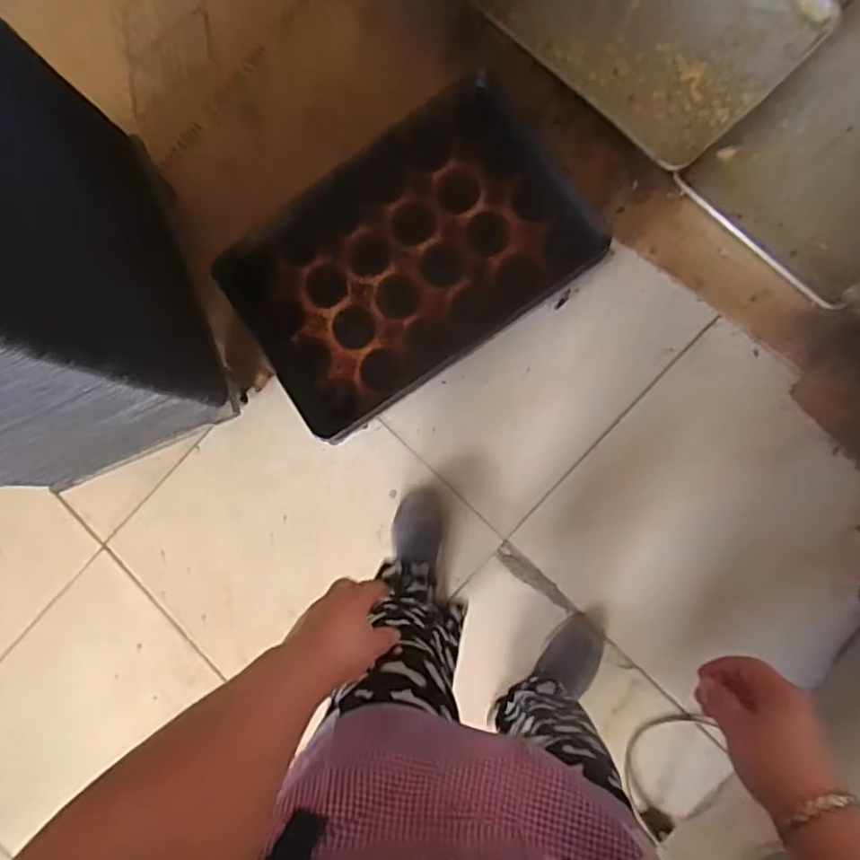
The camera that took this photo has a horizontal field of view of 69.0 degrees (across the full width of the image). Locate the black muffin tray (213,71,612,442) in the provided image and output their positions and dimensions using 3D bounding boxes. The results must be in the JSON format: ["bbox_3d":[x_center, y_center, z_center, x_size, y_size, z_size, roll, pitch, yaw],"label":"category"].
[{"bbox_3d":[-0.038,-0.296,1.096,0.599,0.070,0.382,-35,82,2],"label":"black muffin tray"}]

